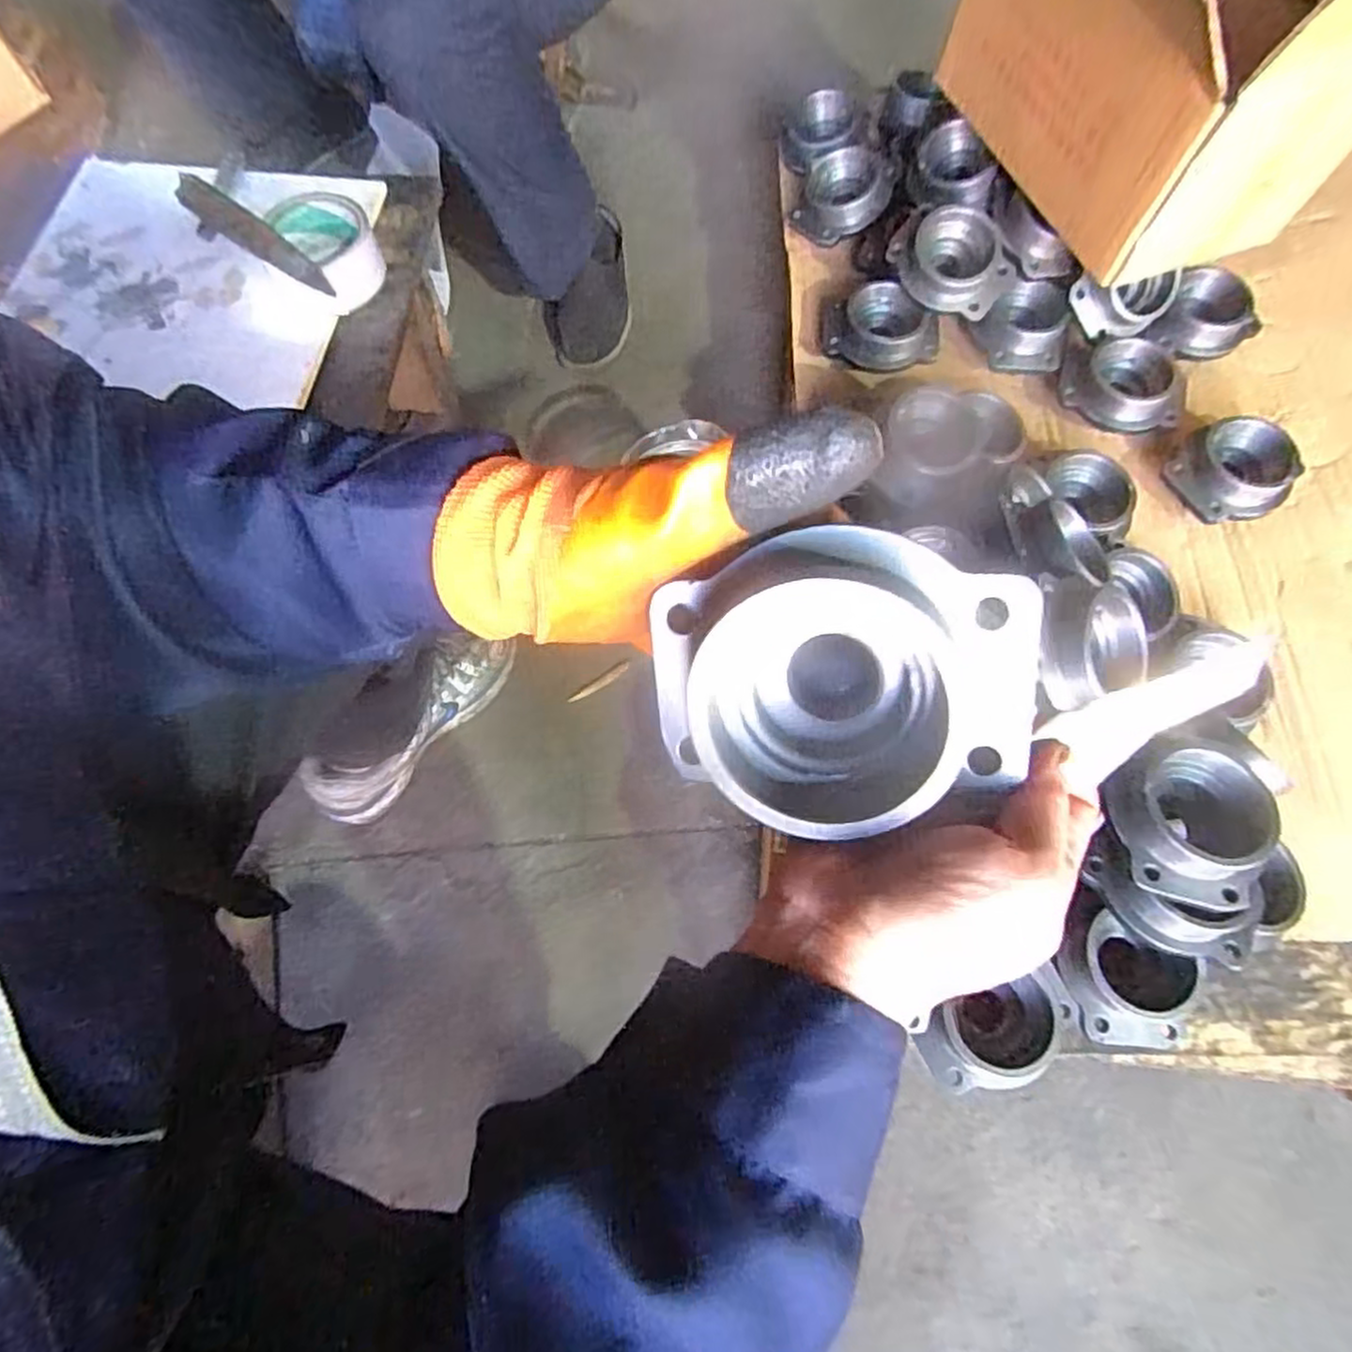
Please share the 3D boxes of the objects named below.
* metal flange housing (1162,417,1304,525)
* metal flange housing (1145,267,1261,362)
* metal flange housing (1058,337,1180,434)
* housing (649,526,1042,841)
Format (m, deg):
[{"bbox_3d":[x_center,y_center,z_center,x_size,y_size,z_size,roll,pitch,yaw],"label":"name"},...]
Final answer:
[{"bbox_3d":[0.538,-0.197,0.719,0.096,0.046,0.098,-1,69,1],"label":"metal flange housing"},{"bbox_3d":[0.570,-0.384,0.796,0.094,0.044,0.101,-1,69,1],"label":"metal flange housing"},{"bbox_3d":[0.463,-0.300,0.772,0.125,0.045,0.092,29,73,12],"label":"metal flange housing"},{"bbox_3d":[0.054,0.004,0.252,0.123,0.060,0.106,4,108,15],"label":"housing"}]

